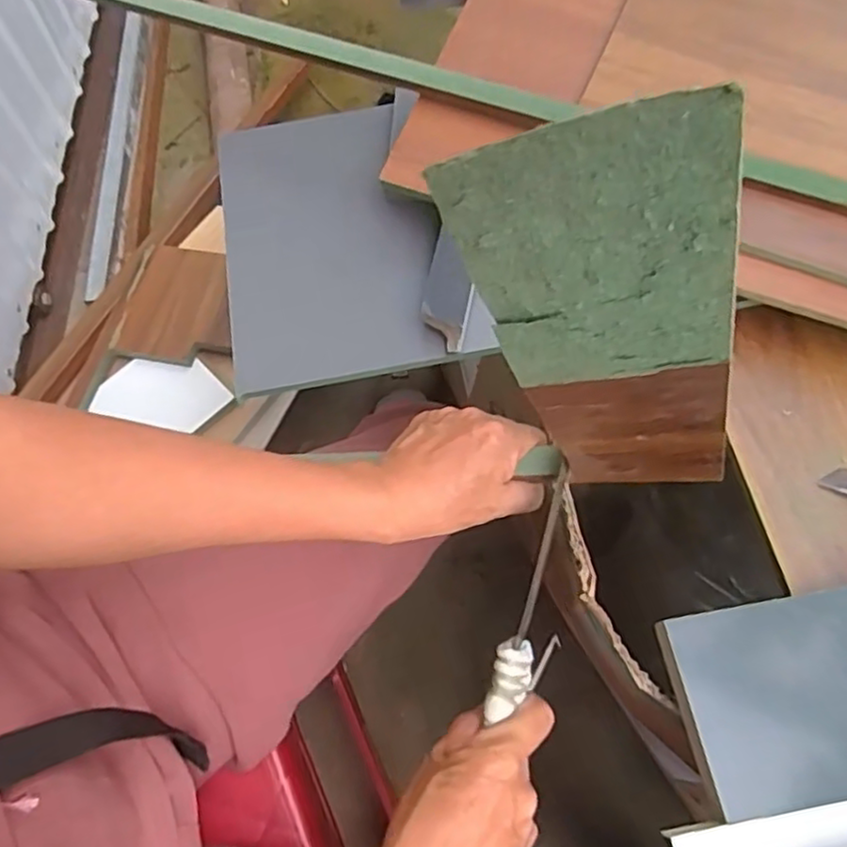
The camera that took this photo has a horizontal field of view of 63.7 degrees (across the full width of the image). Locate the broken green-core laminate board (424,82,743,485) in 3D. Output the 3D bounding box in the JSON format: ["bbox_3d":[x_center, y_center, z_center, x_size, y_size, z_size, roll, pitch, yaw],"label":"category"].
[{"bbox_3d":[0.078,-0.017,0.269,0.076,0.259,0.011,-1,66,21],"label":"broken green-core laminate board"}]

